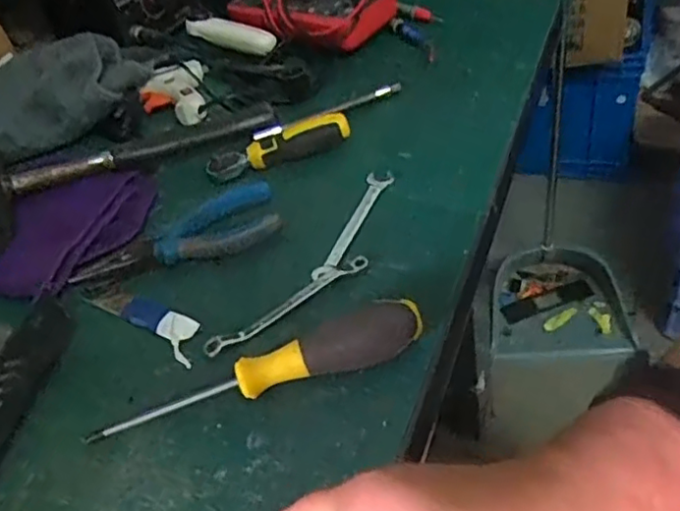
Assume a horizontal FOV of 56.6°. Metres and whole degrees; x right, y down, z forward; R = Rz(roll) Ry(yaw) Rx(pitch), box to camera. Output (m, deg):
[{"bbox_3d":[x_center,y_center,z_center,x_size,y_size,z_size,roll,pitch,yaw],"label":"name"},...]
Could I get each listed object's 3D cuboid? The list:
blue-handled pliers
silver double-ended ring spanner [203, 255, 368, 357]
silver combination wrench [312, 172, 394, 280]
[{"bbox_3d":[-0.120,-0.010,0.466,0.153,0.019,0.051,-23,45,-8],"label":"blue-handled pliers"},{"bbox_3d":[-0.034,0.031,0.417,0.121,0.008,0.013,-30,47,-15],"label":"silver double-ended ring spanner"},{"bbox_3d":[0.011,-0.025,0.464,0.020,0.004,0.116,10,50,23],"label":"silver combination wrench"}]

